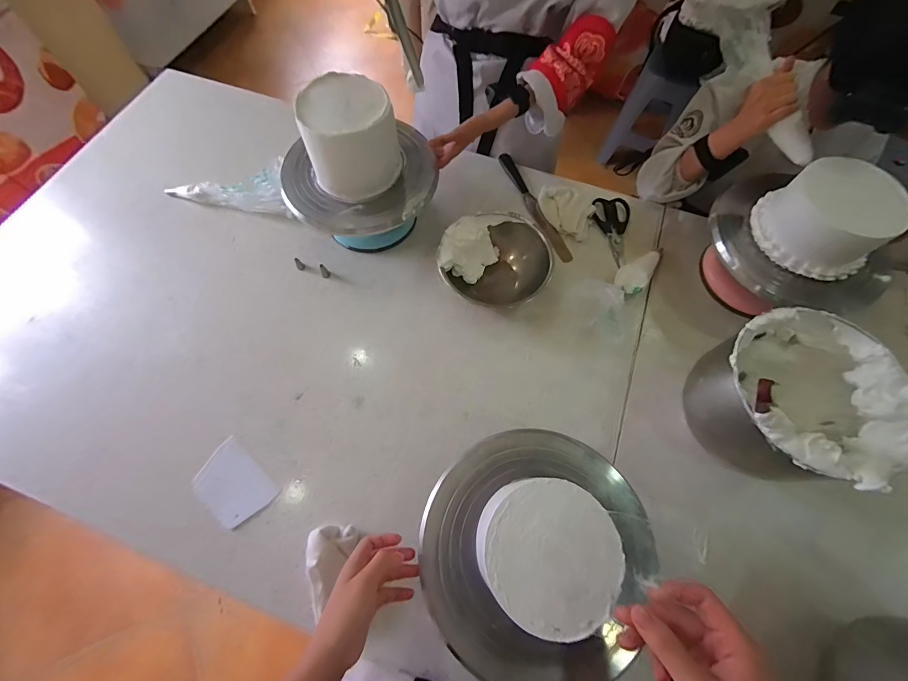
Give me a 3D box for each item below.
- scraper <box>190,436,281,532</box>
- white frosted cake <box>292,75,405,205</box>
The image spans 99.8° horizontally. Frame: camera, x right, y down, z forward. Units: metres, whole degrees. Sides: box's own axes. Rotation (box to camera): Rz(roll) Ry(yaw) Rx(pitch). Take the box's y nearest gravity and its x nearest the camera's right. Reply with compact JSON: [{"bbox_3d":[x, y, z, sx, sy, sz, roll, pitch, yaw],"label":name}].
[{"bbox_3d":[-0.357,0.231,0.617,0.130,0.004,0.088,39,62,15],"label":"scraper"},{"bbox_3d":[-0.172,-0.343,0.659,0.147,0.131,0.136,-14,68,-6],"label":"white frosted cake"}]

